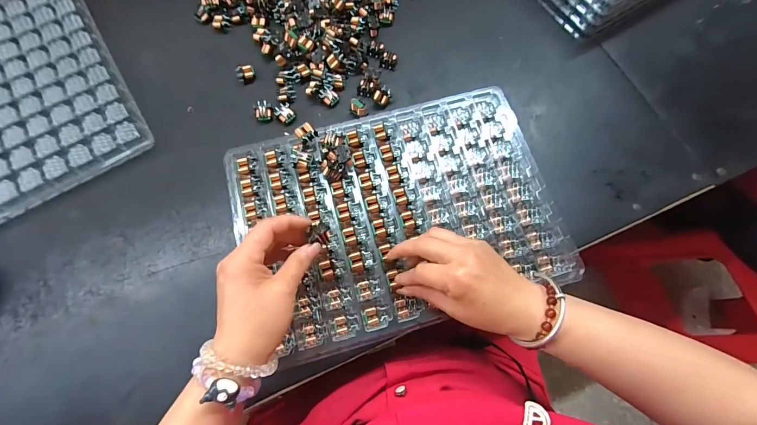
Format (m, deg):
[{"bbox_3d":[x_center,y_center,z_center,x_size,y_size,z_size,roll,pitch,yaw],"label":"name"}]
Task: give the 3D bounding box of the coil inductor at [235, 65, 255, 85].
[{"bbox_3d":[-0.173,-0.181,0.429,0.023,0.015,0.018,-24,77,-8],"label":"coil inductor"}]

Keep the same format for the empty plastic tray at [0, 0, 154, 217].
[{"bbox_3d":[-0.461,-0.157,0.410,0.237,0.017,0.324,-32,78,-10],"label":"empty plastic tray"}]

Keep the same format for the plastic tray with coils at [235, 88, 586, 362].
[{"bbox_3d":[0.020,-0.001,0.355,0.329,0.024,0.241,-14,76,-6],"label":"plastic tray with coils"}]

